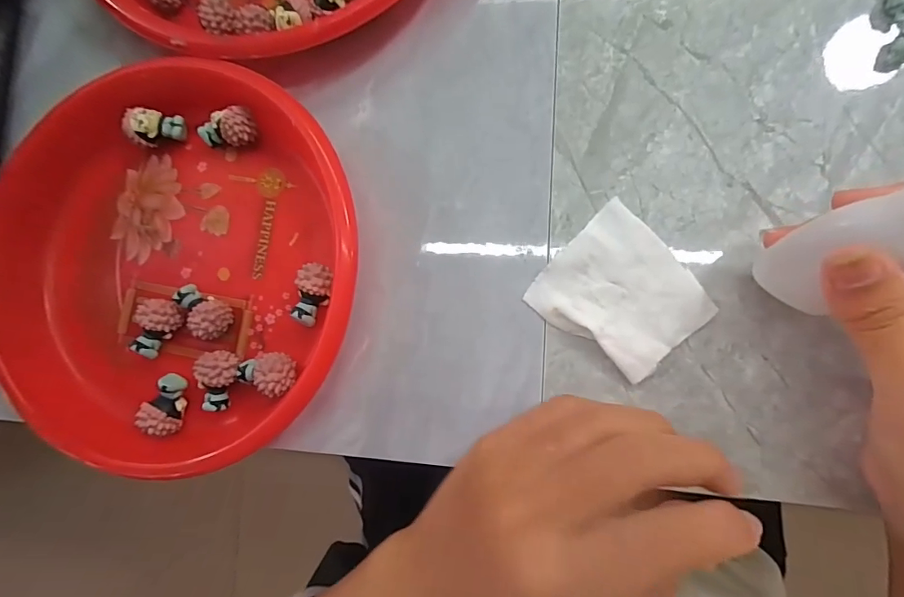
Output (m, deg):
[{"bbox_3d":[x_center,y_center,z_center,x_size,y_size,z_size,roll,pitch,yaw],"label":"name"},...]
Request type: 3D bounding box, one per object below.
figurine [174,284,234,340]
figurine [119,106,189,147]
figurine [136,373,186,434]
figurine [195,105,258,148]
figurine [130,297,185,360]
[{"bbox_3d":[-0.124,0.007,0.227,0.026,0.019,0.018,25,91,9],"label":"figurine"},{"bbox_3d":[-0.155,-0.088,0.240,0.025,0.018,0.018,12,89,9],"label":"figurine"},{"bbox_3d":[-0.142,0.052,0.227,0.015,0.019,0.029,8,88,9],"label":"figurine"},{"bbox_3d":[-0.115,-0.087,0.233,0.029,0.018,0.018,8,88,9],"label":"figurine"},{"bbox_3d":[-0.148,0.013,0.230,0.017,0.018,0.030,40,93,9],"label":"figurine"}]

